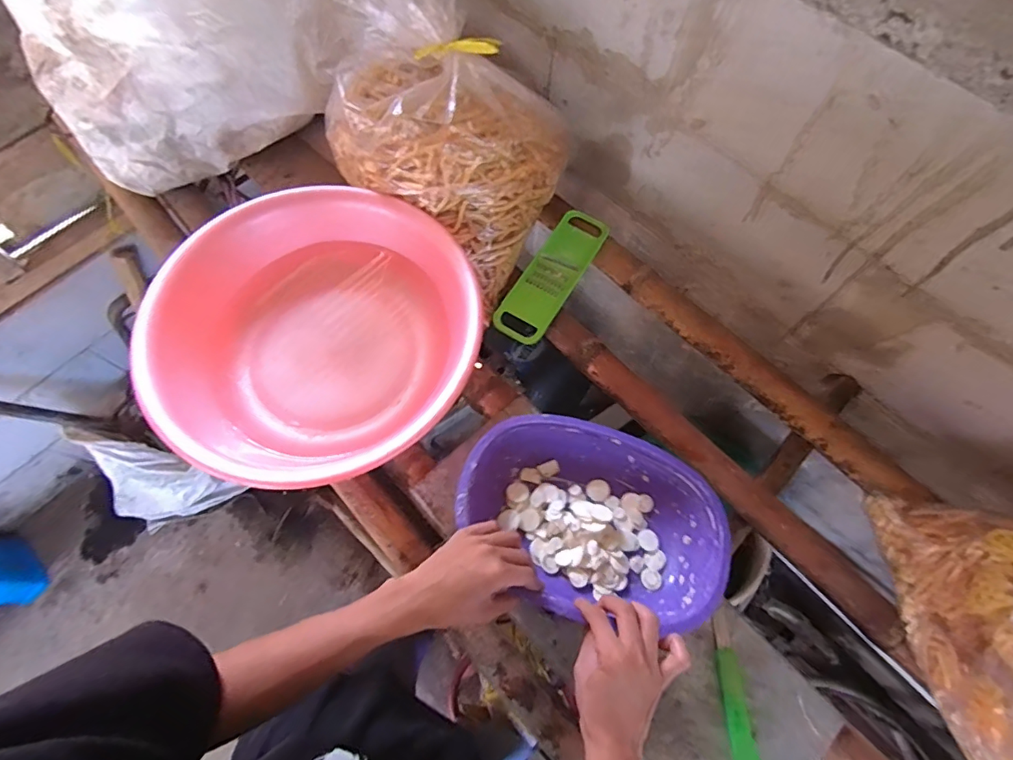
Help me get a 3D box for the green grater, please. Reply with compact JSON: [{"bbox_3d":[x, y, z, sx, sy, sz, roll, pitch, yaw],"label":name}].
[{"bbox_3d":[0.076,-0.169,0.799,0.080,0.021,0.250,30,69,10],"label":"green grater"}]

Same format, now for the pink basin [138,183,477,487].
[{"bbox_3d":[-0.242,-0.062,0.653,0.377,0.118,0.399,1,67,-2],"label":"pink basin"}]

